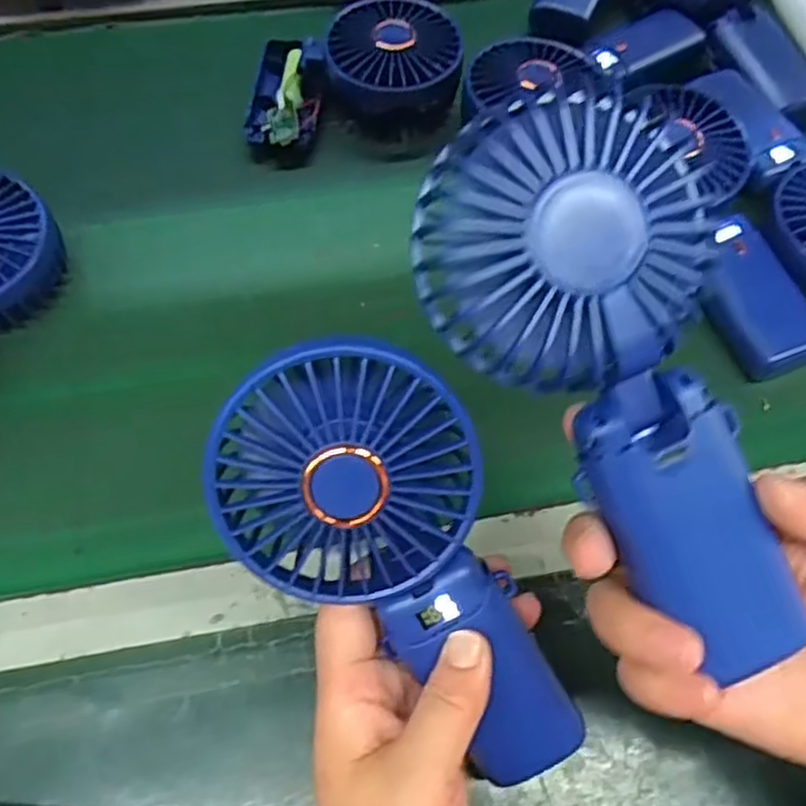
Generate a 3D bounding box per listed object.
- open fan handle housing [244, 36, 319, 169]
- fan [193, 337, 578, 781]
[{"bbox_3d":[-0.076,-0.203,0.486,0.043,0.031,0.095,4,63,1],"label":"open fan handle housing"},{"bbox_3d":[0.004,0.061,0.262,0.077,0.047,0.176,-39,105,-15],"label":"fan"}]

